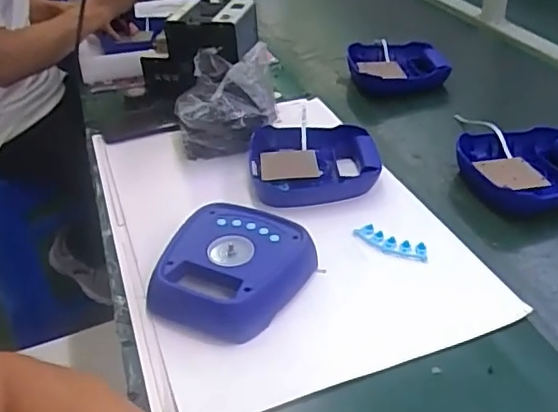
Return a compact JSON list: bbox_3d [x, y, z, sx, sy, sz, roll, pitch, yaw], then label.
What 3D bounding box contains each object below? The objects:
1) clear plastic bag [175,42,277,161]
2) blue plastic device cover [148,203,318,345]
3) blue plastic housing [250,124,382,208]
[{"bbox_3d":[-0.083,-0.164,0.903,0.148,0.116,0.144,-6,36,-4],"label":"clear plastic bag"},{"bbox_3d":[-0.052,0.069,0.657,0.161,0.045,0.172,11,38,19],"label":"blue plastic device cover"},{"bbox_3d":[0.049,-0.061,0.834,0.186,0.039,0.163,3,36,10],"label":"blue plastic housing"}]

